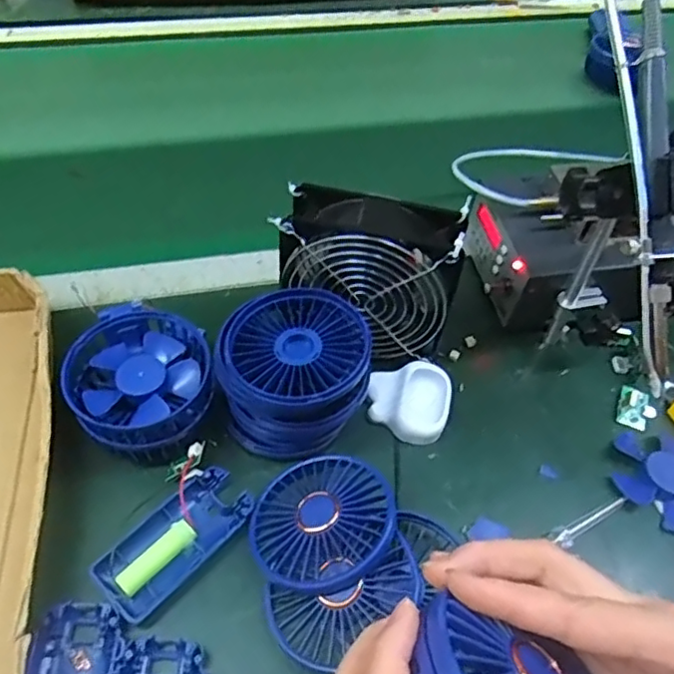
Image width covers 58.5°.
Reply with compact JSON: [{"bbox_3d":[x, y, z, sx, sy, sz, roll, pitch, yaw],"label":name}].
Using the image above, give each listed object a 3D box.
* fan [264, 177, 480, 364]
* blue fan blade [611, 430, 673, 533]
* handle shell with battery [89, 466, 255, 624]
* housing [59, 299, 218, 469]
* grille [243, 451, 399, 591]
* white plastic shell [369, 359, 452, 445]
[{"bbox_3d":[0.021,-0.039,0.426,0.117,0.114,0.054,9,52,2],"label":"fan"},{"bbox_3d":[0.220,0.092,0.404,0.068,0.018,0.068,2,52,-3],"label":"blue fan blade"},{"bbox_3d":[-0.095,0.119,0.358,0.043,0.014,0.092,38,59,22],"label":"handle shell with battery"},{"bbox_3d":[-0.127,0.032,0.401,0.089,0.052,0.095,19,54,10],"label":"housing"},{"bbox_3d":[-0.008,0.110,0.358,0.083,0.017,0.081,-12,40,10],"label":"grille"},{"bbox_3d":[0.051,0.044,0.431,0.058,0.016,0.058,17,53,9],"label":"white plastic shell"}]

